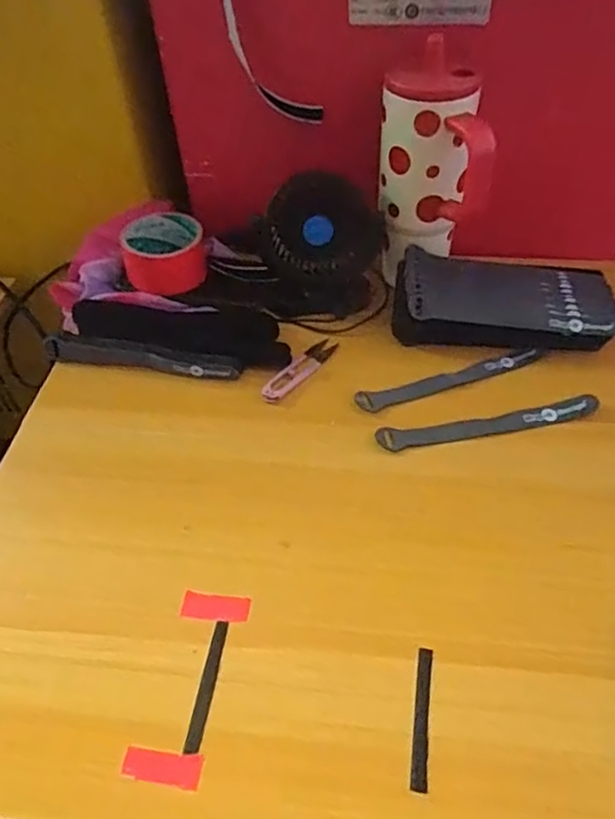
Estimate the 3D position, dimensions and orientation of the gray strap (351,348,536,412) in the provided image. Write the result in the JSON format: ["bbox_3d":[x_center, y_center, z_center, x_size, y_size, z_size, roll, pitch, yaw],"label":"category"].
[{"bbox_3d":[0.134,-0.028,0.583,0.183,0.007,0.024,-15,48,-10],"label":"gray strap"}]

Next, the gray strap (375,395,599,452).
[{"bbox_3d":[0.156,0.011,0.542,0.191,0.010,0.023,-9,47,-4],"label":"gray strap"}]

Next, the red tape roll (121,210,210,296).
[{"bbox_3d":[-0.152,-0.168,0.667,0.087,0.044,0.086,-14,48,-9],"label":"red tape roll"}]

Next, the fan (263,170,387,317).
[{"bbox_3d":[0.014,-0.166,0.632,0.119,0.120,0.067,6,48,9],"label":"fan"}]

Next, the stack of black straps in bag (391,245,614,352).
[{"bbox_3d":[0.189,-0.103,0.606,0.206,0.059,0.092,3,48,6],"label":"stack of black straps in bag"}]

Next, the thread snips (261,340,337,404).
[{"bbox_3d":[-0.006,-0.039,0.598,0.023,0.006,0.099,30,56,27],"label":"thread snips"}]

